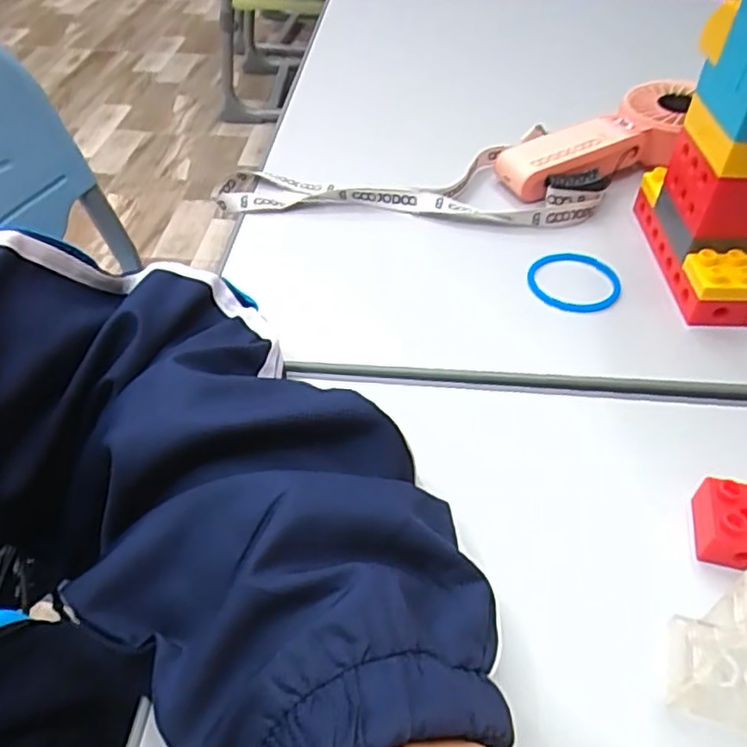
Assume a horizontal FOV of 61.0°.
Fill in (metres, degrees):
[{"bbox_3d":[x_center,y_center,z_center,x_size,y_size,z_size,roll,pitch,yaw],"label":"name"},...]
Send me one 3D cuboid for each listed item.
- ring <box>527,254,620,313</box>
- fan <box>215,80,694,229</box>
[{"bbox_3d":[0.124,-0.057,0.394,0.053,0.008,0.053,0,49,0],"label":"ring"},{"bbox_3d":[0.065,-0.146,0.456,0.350,0.041,0.108,-7,46,-6],"label":"fan"}]

